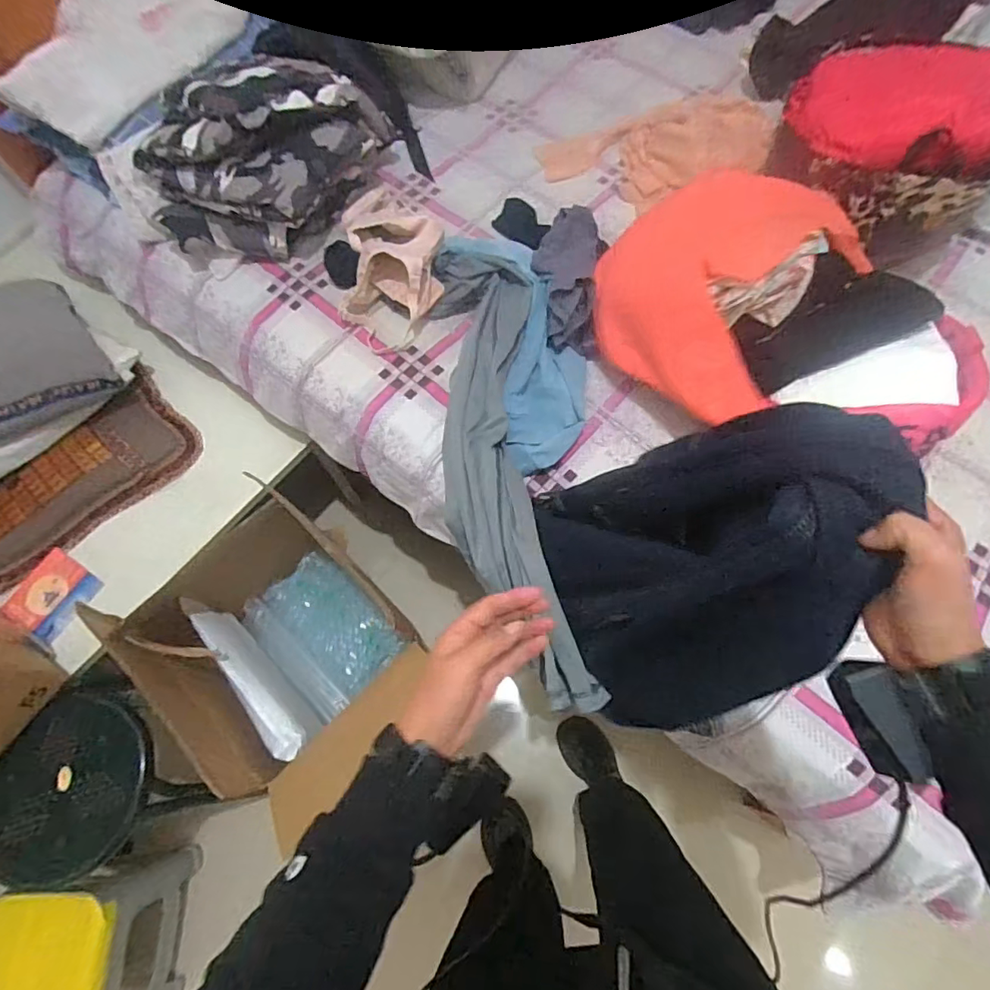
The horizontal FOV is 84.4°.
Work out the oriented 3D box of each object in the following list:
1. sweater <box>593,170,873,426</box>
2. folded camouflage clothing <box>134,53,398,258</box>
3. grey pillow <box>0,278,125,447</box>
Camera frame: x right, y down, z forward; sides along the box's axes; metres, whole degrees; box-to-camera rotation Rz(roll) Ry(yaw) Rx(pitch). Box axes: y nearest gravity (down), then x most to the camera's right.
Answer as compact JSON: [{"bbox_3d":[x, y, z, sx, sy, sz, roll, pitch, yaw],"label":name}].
[{"bbox_3d":[0.312,-0.316,0.811,0.321,0.182,0.305,0,68,1],"label":"sweater"},{"bbox_3d":[-0.425,-0.631,1.005,0.282,0.245,0.416,27,71,11],"label":"folded camouflage clothing"},{"bbox_3d":[-0.907,-0.244,1.056,0.199,0.179,0.311,36,73,14],"label":"grey pillow"}]

